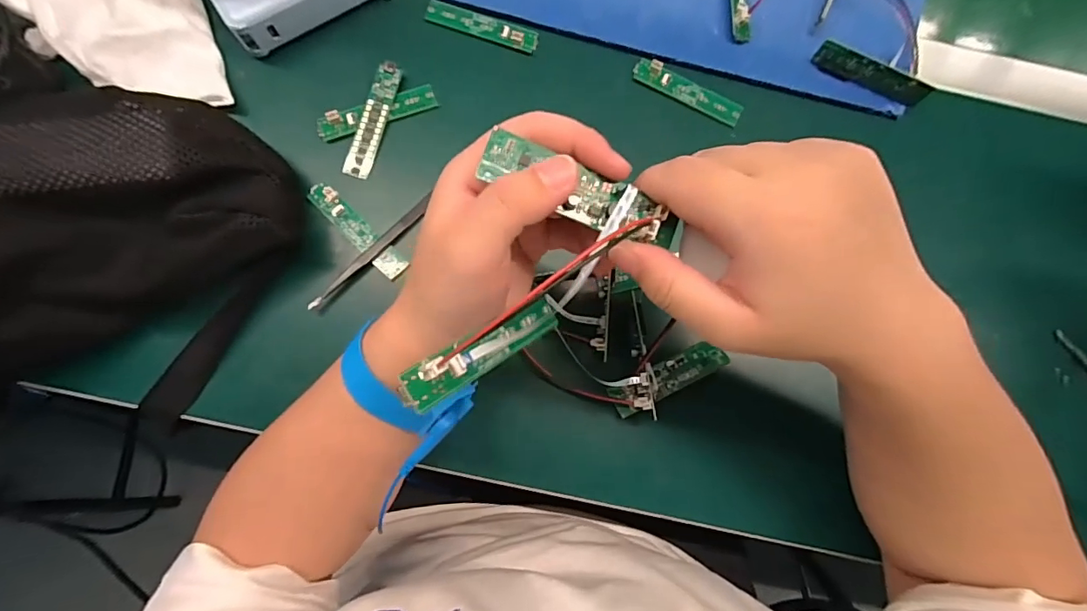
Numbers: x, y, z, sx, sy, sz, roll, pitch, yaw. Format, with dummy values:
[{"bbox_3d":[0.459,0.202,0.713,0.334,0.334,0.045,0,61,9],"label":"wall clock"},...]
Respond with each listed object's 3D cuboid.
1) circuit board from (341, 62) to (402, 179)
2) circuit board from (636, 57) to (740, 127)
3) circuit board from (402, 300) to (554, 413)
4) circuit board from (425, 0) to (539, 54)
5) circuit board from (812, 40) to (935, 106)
[{"bbox_3d":[-0.121,-0.131,0.347,0.017,0.004,0.083,19,88,-15],"label":"circuit board"},{"bbox_3d":[0.107,-0.159,0.361,0.084,0.006,0.018,26,83,0],"label":"circuit board"},{"bbox_3d":[-0.021,0.018,0.210,0.082,0.010,0.014,-30,85,-42],"label":"circuit board"},{"bbox_3d":[-0.046,-0.207,0.362,0.085,0.006,0.017,18,83,-1],"label":"circuit board"},{"bbox_3d":[0.237,-0.168,0.355,0.080,0.020,0.005,27,60,3],"label":"circuit board"}]

